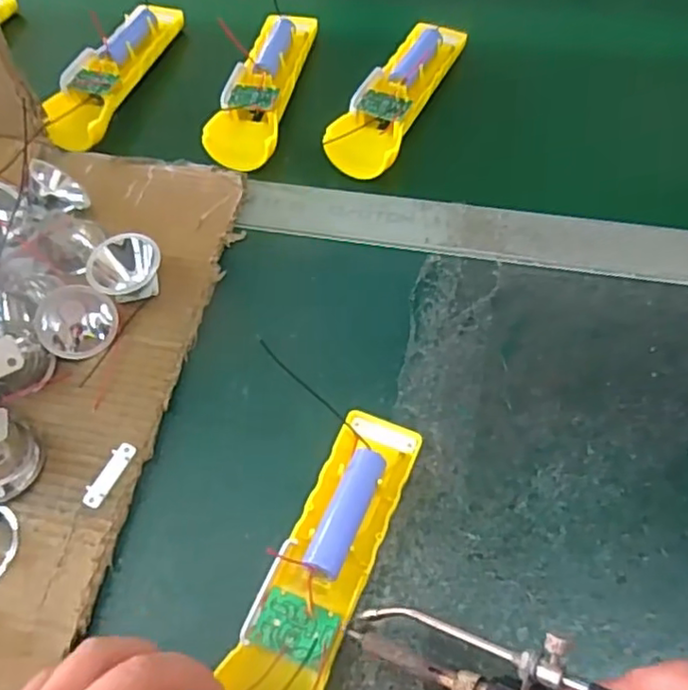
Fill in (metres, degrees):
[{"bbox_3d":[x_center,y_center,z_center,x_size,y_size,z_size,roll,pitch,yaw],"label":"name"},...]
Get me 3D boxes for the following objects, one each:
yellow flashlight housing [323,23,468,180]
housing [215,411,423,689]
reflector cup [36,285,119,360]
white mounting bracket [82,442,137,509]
[{"bbox_3d":[0.041,-0.189,0.469,0.050,0.019,0.162,24,66,14],"label":"yellow flashlight housing"},{"bbox_3d":[-0.008,0.102,0.301,0.044,0.021,0.161,20,59,12],"label":"housing"},{"bbox_3d":[-0.157,-0.015,0.375,0.039,0.026,0.043,17,64,10],"label":"reflector cup"},{"bbox_3d":[-0.126,0.070,0.342,0.011,0.006,0.038,26,66,15],"label":"white mounting bracket"}]

